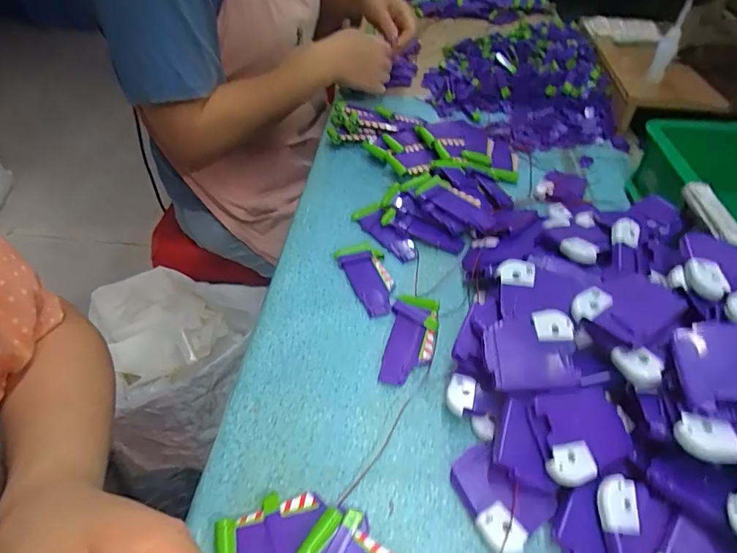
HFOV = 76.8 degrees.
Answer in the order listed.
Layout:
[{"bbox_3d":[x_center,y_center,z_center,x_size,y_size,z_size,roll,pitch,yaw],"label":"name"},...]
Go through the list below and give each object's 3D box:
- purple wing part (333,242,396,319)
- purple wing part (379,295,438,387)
[{"bbox_3d":[0.003,-0.001,0.439,0.043,0.009,0.090,-18,47,-18],"label":"purple wing part"},{"bbox_3d":[0.035,0.052,0.387,0.039,0.012,0.085,9,45,8],"label":"purple wing part"}]

